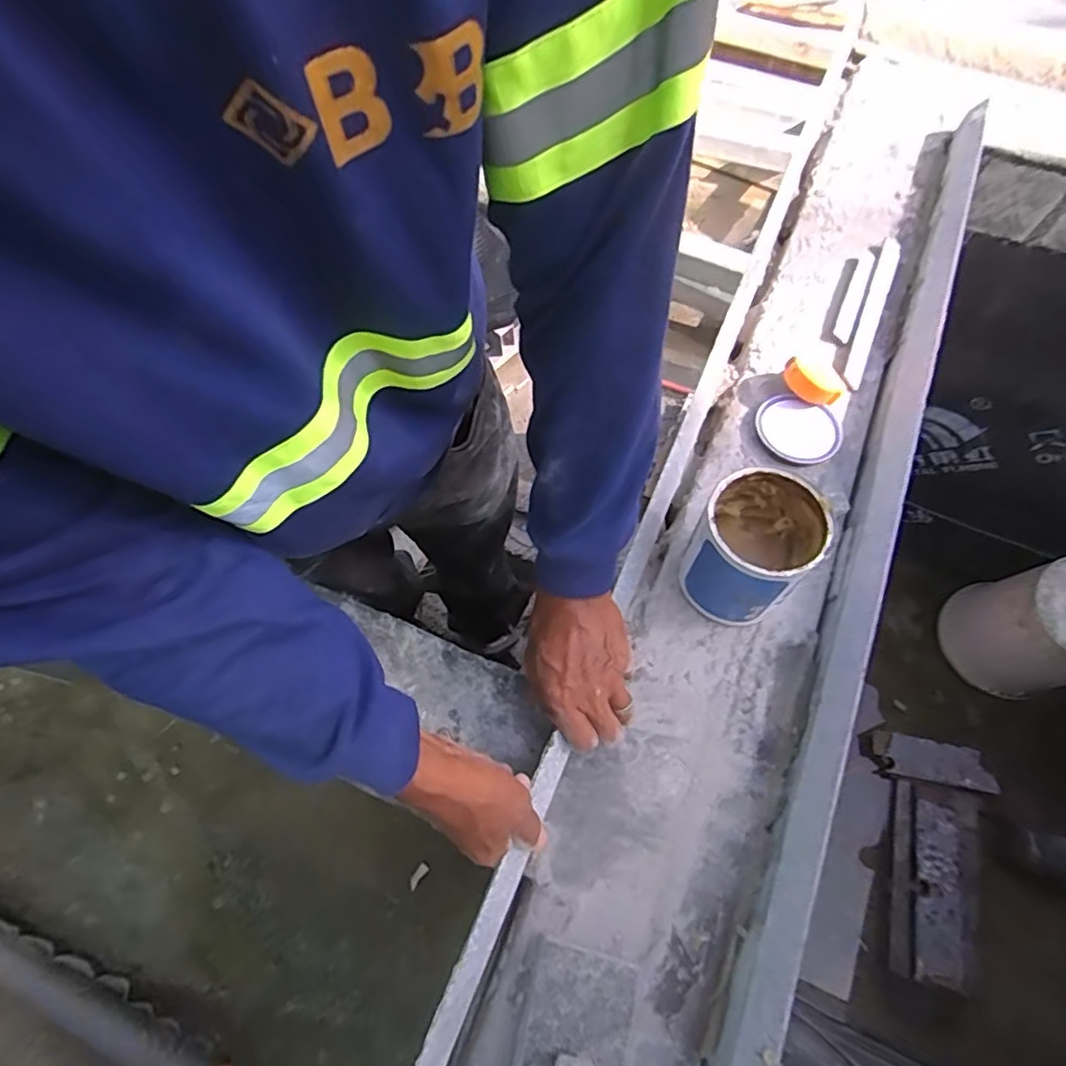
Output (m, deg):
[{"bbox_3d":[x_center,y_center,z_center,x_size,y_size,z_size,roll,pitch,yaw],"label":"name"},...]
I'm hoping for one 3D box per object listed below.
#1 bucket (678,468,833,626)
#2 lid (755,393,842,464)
[{"bbox_3d":[0.194,0.017,0.542,0.096,0.126,0.094,0,66,0],"label":"bucket"},{"bbox_3d":[0.290,-0.112,0.658,0.090,0.013,0.073,22,73,13],"label":"lid"}]

